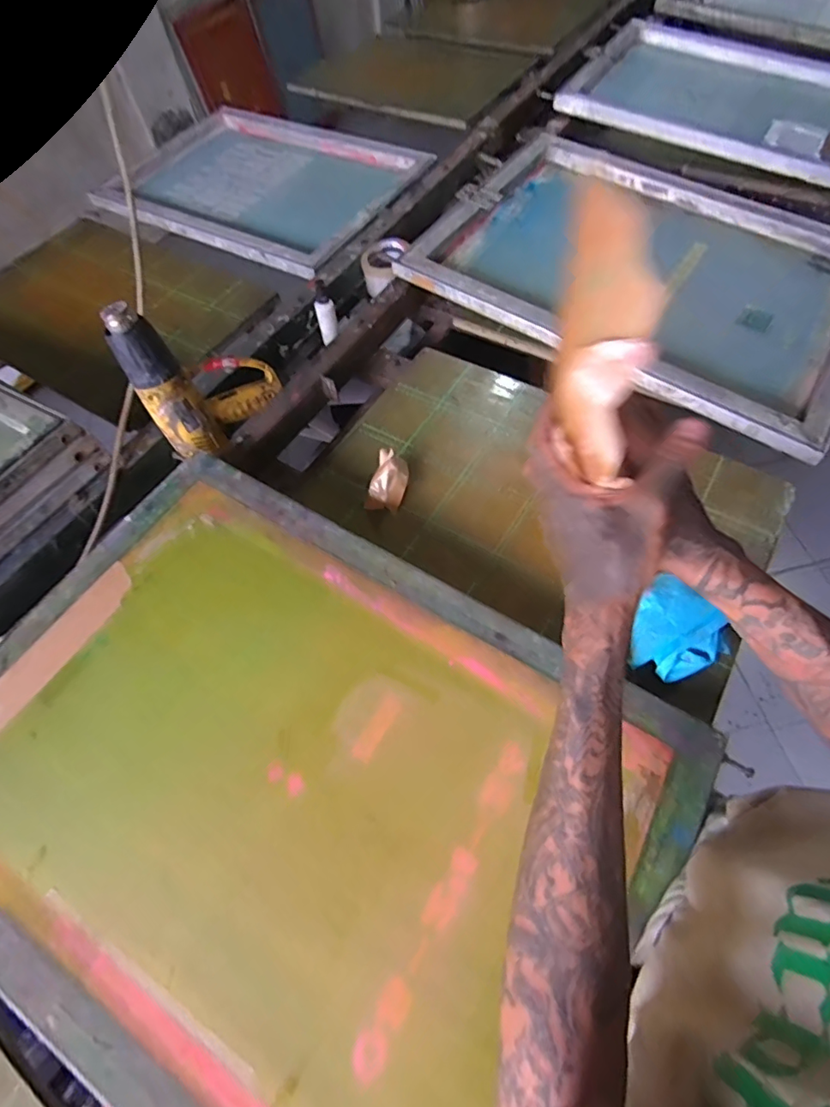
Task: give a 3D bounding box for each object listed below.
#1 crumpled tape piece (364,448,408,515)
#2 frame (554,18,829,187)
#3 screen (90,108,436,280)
[{"bbox_3d":[-0.038,-0.107,0.725,0.049,0.045,0.093,10,62,10],"label":"crumpled tape piece"},{"bbox_3d":[0.727,-1.061,1.148,0.678,0.064,0.508,29,66,19],"label":"frame"},{"bbox_3d":[-0.337,-0.830,1.136,0.644,0.032,0.455,25,65,17],"label":"screen"}]

